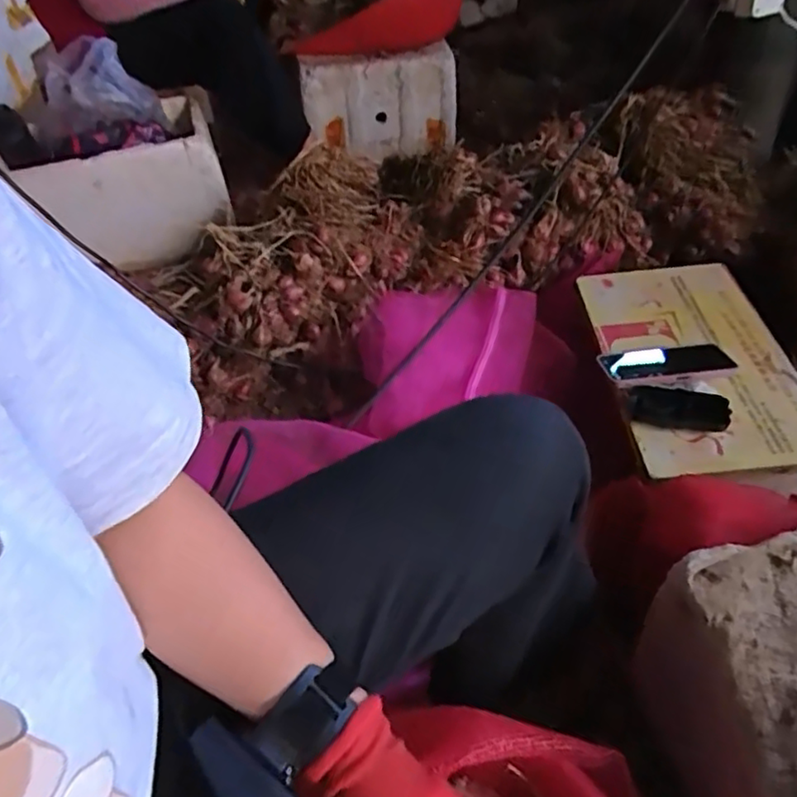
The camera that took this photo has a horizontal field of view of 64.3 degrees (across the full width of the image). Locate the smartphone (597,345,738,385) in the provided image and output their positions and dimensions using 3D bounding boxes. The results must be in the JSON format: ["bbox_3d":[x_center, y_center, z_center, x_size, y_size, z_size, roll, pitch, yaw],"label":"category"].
[{"bbox_3d":[0.359,-0.045,0.852,0.158,0.017,0.086,-9,29,5],"label":"smartphone"}]

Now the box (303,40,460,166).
[{"bbox_3d":[-0.043,-0.760,1.665,0.385,0.247,0.113,-1,47,6],"label":"box"}]

